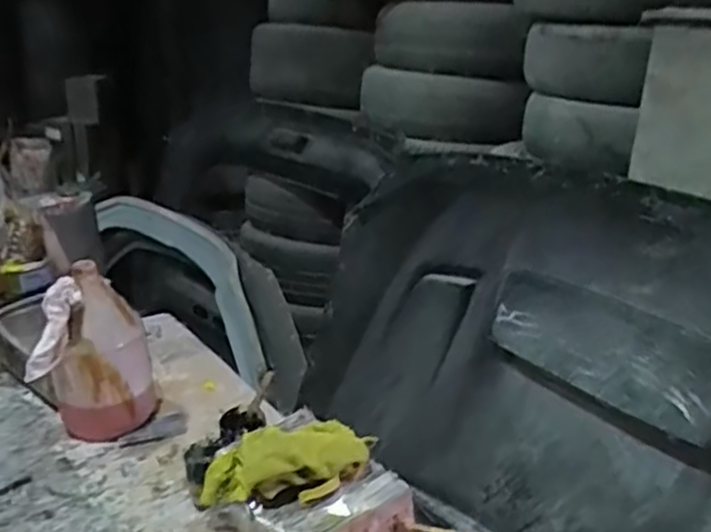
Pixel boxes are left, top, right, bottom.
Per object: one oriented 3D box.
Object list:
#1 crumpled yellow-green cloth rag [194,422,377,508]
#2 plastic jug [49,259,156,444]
[{"bbox_3d":[-0.105,0.256,0.917,0.234,0.085,0.104,-15,19,10],"label":"crumpled yellow-green cloth rag"},{"bbox_3d":[-0.425,0.143,1.185,0.152,0.287,0.145,-7,22,-20],"label":"plastic jug"}]

